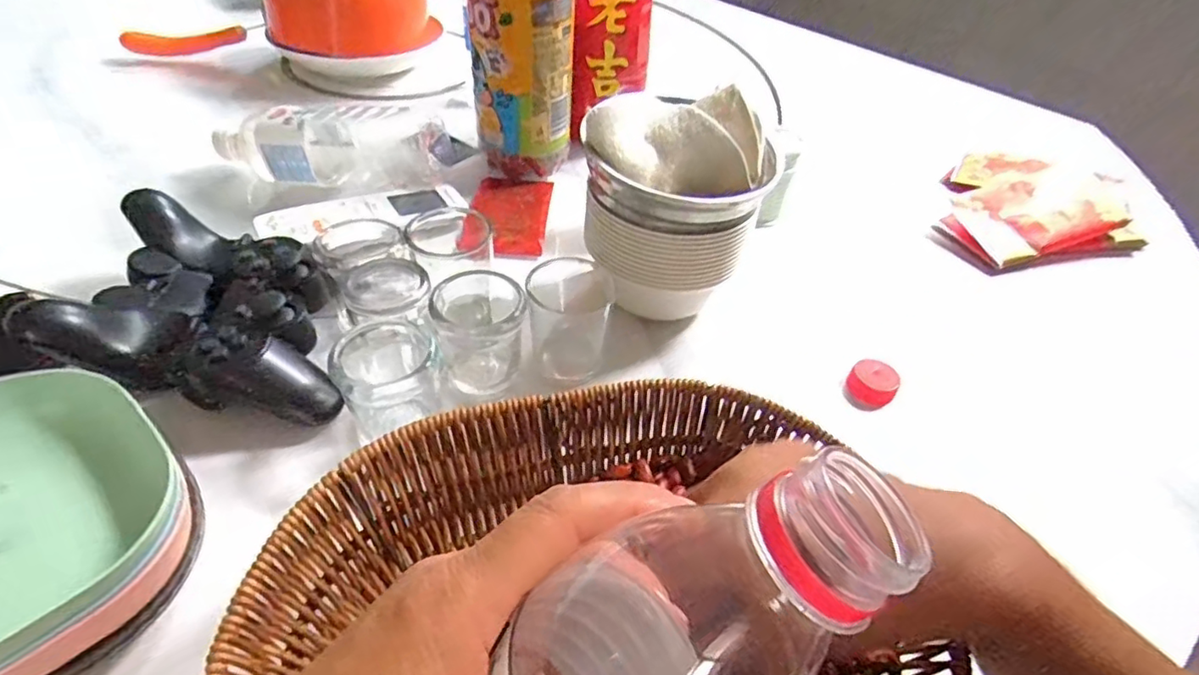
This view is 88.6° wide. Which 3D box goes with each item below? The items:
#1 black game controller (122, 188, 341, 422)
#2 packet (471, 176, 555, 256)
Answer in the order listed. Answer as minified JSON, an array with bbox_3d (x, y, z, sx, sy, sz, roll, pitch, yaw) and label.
[{"bbox_3d":[-0.209,-0.008,0.382,0.083,0.047,0.146,-9,45,-15],"label":"black game controller"},{"bbox_3d":[-0.080,-0.108,0.546,0.068,0.007,0.118,4,43,-1],"label":"packet"}]

